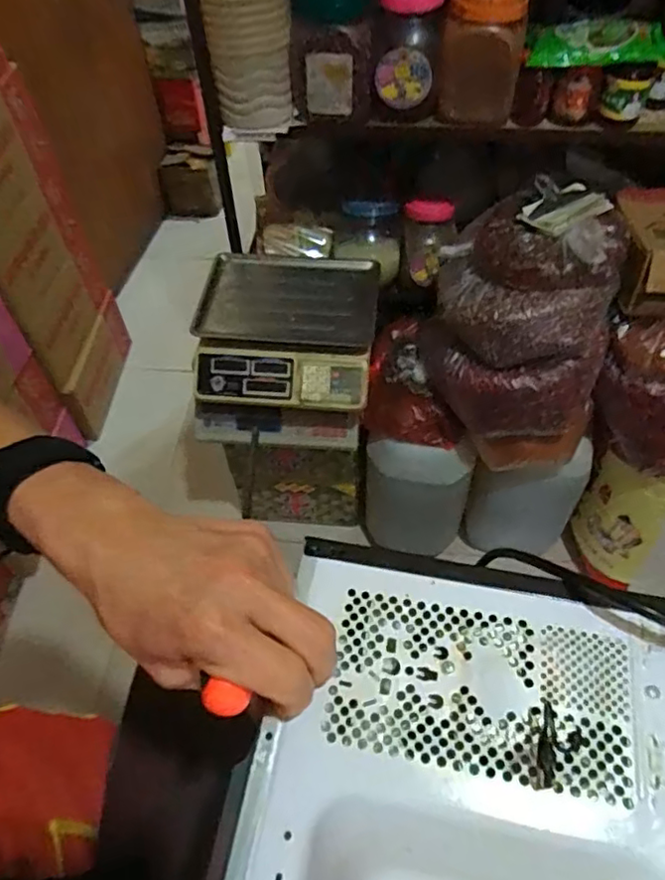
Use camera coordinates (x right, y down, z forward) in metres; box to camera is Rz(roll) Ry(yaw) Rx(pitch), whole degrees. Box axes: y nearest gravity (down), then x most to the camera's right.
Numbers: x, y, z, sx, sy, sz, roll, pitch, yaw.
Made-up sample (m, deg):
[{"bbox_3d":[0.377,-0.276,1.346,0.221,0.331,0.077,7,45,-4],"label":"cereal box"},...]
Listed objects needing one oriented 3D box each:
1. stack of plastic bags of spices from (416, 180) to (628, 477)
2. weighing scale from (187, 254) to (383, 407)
[{"bbox_3d":[0.333,-0.237,1.126,0.316,0.345,0.404,11,54,11],"label":"stack of plastic bags of spices"},{"bbox_3d":[-0.089,-0.225,1.183,0.338,0.093,0.318,2,53,4],"label":"weighing scale"}]

